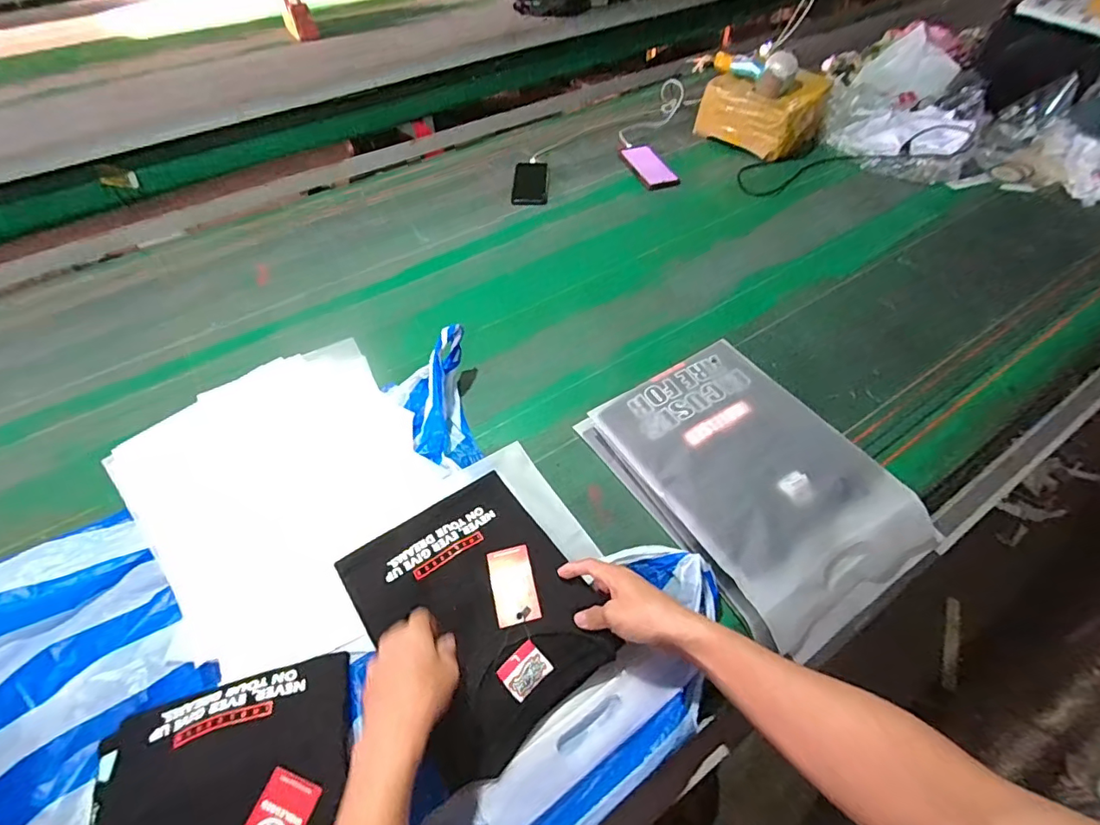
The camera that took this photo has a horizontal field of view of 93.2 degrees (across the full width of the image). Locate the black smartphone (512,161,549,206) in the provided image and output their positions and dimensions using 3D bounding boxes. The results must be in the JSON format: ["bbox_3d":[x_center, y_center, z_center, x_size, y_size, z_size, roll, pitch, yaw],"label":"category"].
[{"bbox_3d":[-0.042,-0.517,1.170,0.077,0.017,0.164,2,54,2],"label":"black smartphone"}]

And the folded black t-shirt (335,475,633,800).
[{"bbox_3d":[-0.082,0.217,0.590,0.222,0.052,0.270,-32,55,-18],"label":"folded black t-shirt"}]

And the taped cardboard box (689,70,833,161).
[{"bbox_3d":[0.488,-0.692,1.211,0.256,0.131,0.156,32,60,25],"label":"taped cardboard box"}]

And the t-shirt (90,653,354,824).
[{"bbox_3d":[-0.293,0.386,0.457,0.239,0.020,0.274,-19,52,-8],"label":"t-shirt"}]

